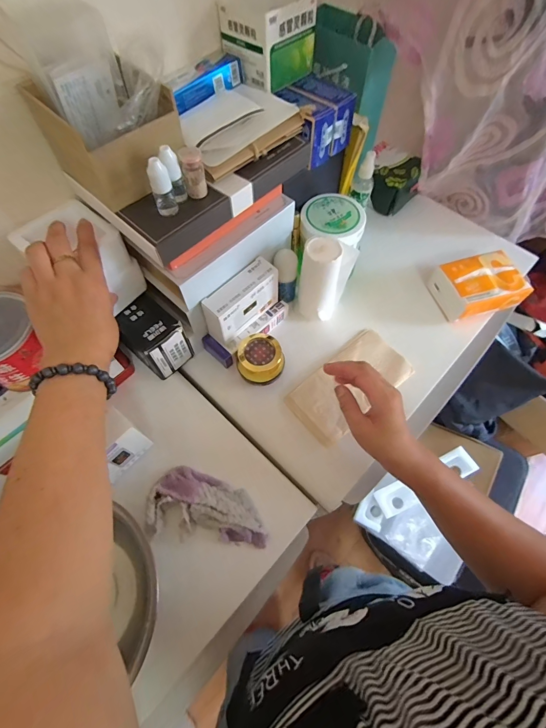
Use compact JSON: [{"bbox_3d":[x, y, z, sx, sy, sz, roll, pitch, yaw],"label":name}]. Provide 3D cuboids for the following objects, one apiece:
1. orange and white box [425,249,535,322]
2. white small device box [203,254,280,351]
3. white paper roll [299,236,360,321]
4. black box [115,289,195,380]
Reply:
[{"bbox_3d":[0.327,-0.127,0.546,0.118,0.052,0.103,-17,65,-8],"label":"orange and white box"},{"bbox_3d":[-0.048,-0.082,0.476,0.041,0.072,0.129,37,69,17],"label":"white small device box"},{"bbox_3d":[0.076,-0.130,0.499,0.057,0.122,0.076,31,68,15],"label":"white paper roll"},{"bbox_3d":[-0.167,-0.040,0.476,0.077,0.080,0.088,-40,70,-18],"label":"black box"}]

